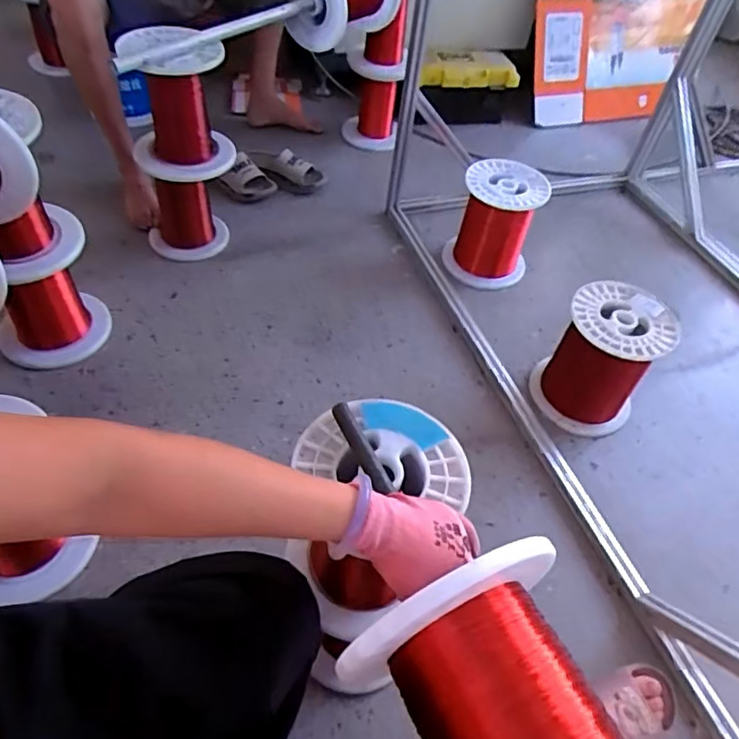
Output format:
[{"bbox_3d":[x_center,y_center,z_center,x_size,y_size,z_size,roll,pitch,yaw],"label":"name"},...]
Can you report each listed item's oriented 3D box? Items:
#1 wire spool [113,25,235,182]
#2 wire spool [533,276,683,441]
[{"bbox_3d":[-0.411,-0.563,1.230,0.198,0.268,0.195,4,50,-4],"label":"wire spool"},{"bbox_3d":[0.461,-0.015,1.143,0.198,0.243,0.209,3,52,-4],"label":"wire spool"}]

